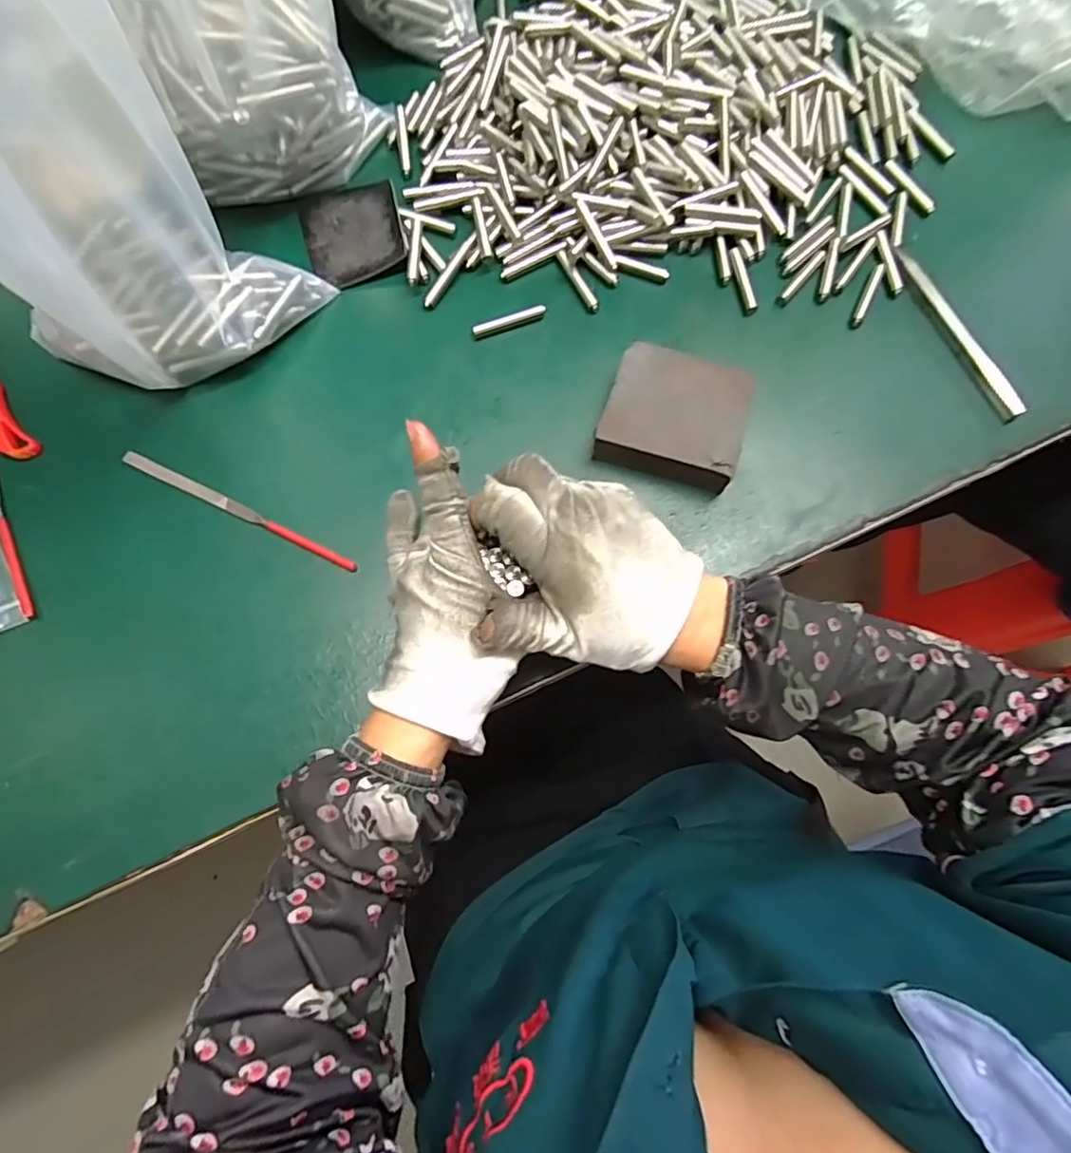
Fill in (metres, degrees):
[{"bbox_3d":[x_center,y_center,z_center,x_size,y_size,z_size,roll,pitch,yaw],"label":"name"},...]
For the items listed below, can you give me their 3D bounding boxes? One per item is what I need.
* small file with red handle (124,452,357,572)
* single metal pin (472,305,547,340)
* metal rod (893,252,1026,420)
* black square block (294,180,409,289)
[{"bbox_3d":[-0.173,-0.039,0.342,0.156,0.004,0.008,25,76,7],"label":"small file with red handle"},{"bbox_3d":[-0.017,-0.163,0.376,0.048,0.010,0.008,-19,76,-5],"label":"single metal pin"},{"bbox_3d":[0.265,-0.155,0.370,0.009,0.008,0.128,-24,76,-6],"label":"metal rod"},{"bbox_3d":[-0.121,-0.229,0.388,0.065,0.008,0.074,-14,75,-4],"label":"black square block"}]

